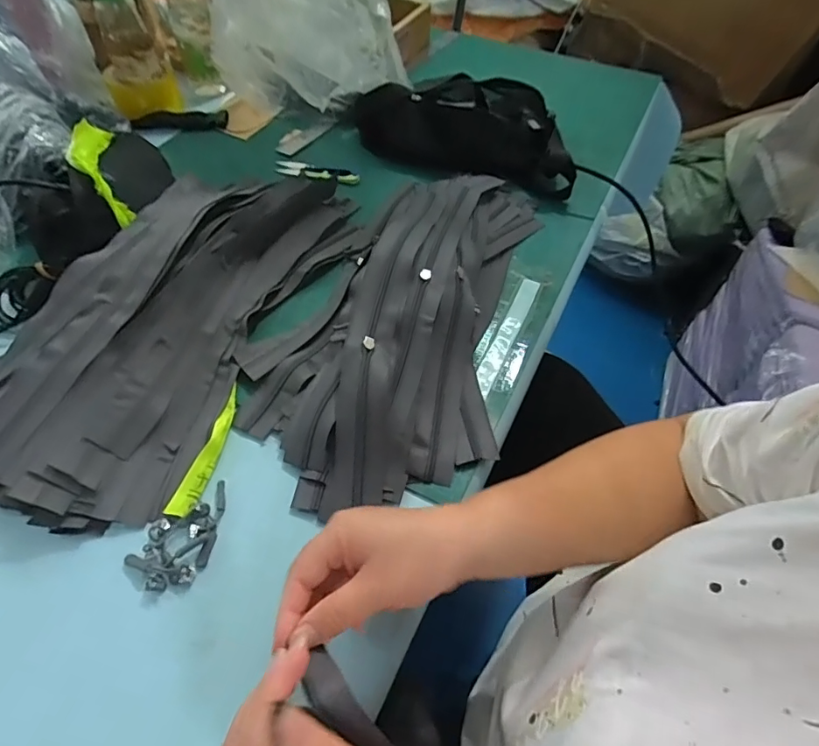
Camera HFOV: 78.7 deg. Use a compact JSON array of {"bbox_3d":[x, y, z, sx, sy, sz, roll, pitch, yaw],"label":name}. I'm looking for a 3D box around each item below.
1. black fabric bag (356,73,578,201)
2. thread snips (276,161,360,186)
[{"bbox_3d":[0.083,-0.336,0.686,0.306,0.074,0.129,18,54,10],"label":"black fabric bag"},{"bbox_3d":[-0.127,-0.274,0.673,0.121,0.009,0.032,14,53,7],"label":"thread snips"}]

